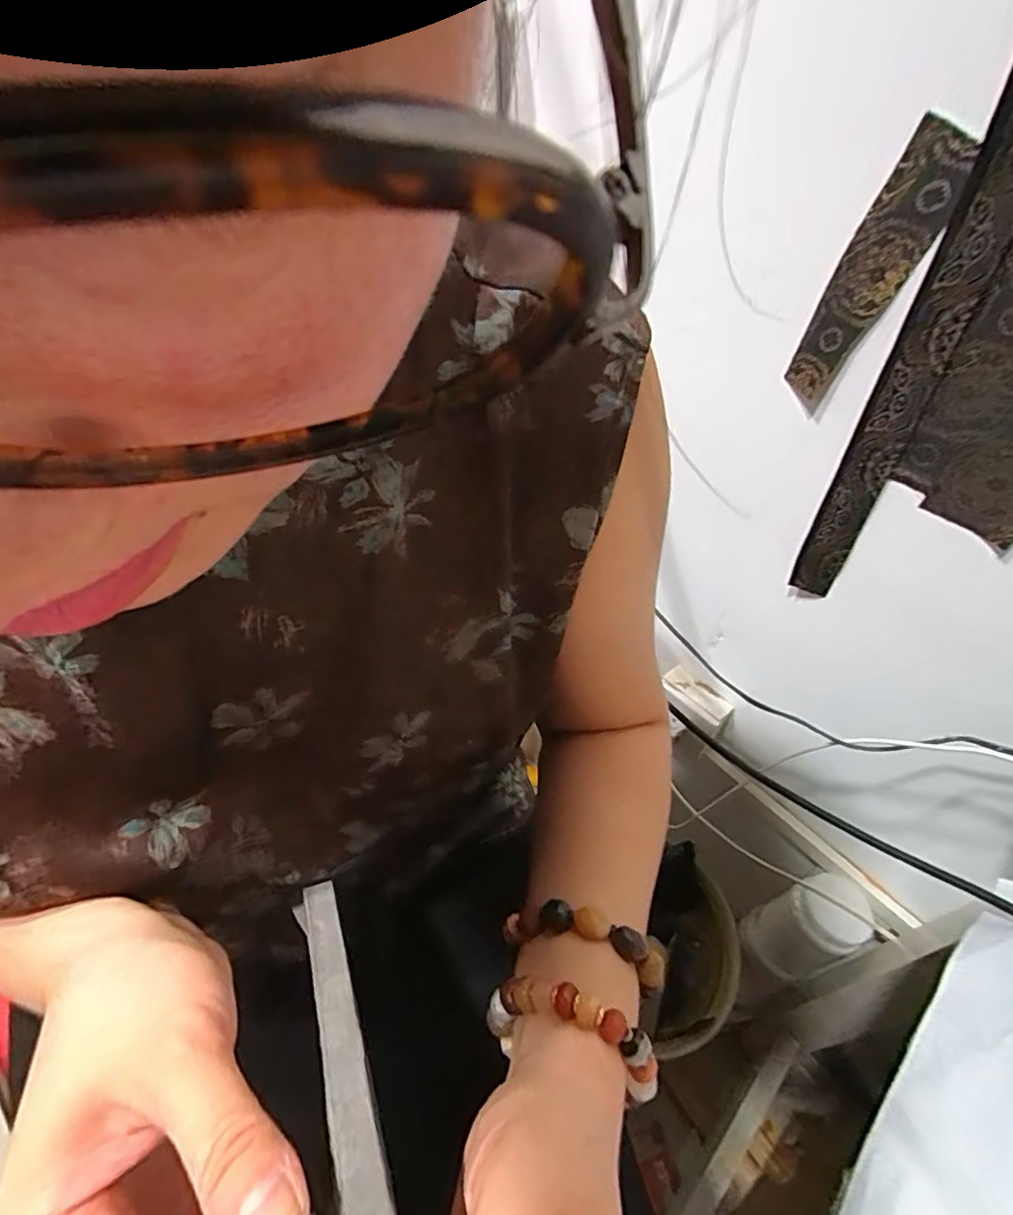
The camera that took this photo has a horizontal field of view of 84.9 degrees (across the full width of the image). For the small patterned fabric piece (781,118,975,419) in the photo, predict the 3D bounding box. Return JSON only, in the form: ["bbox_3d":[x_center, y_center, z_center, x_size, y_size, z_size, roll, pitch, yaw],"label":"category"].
[{"bbox_3d":[0.257,-0.231,0.400,0.008,0.175,0.049,-18,59,-23],"label":"small patterned fabric piece"}]

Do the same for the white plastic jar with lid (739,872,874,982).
[{"bbox_3d":[0.348,0.370,0.645,0.071,0.148,0.077,2,44,-2],"label":"white plastic jar with lid"}]

